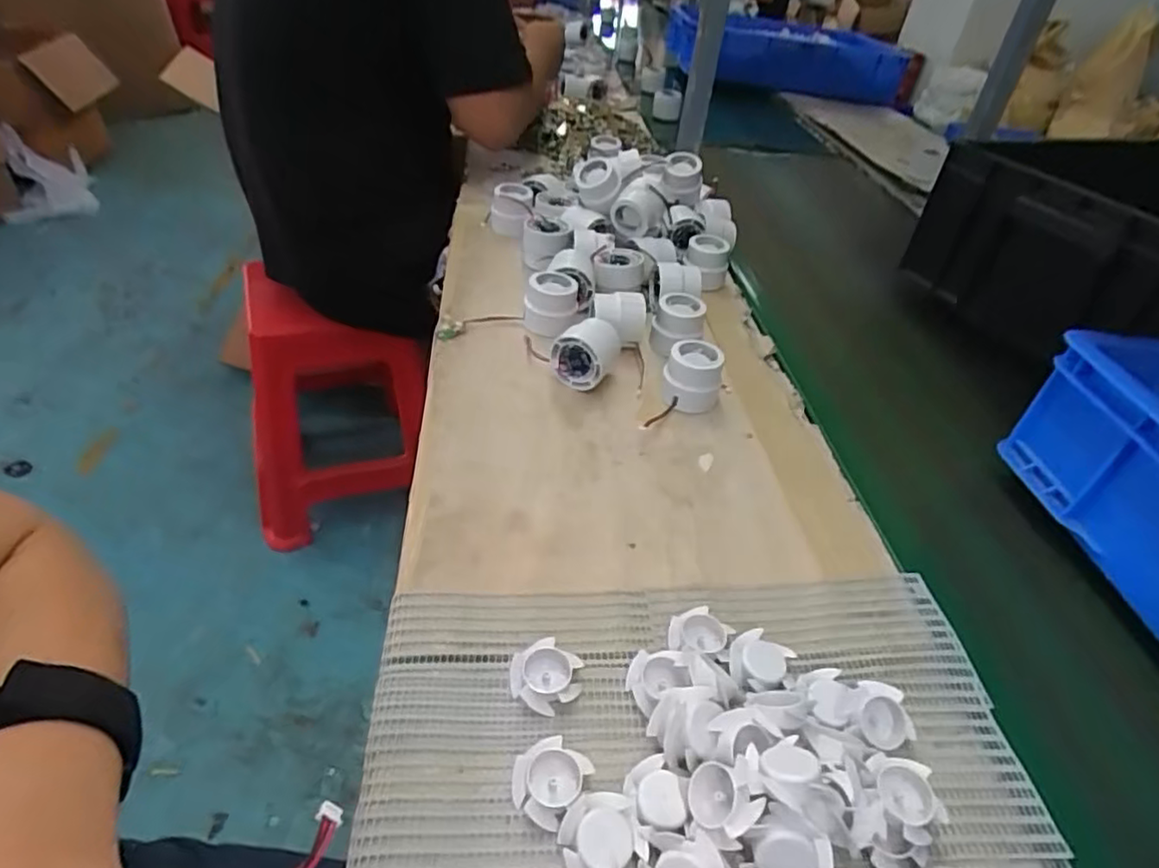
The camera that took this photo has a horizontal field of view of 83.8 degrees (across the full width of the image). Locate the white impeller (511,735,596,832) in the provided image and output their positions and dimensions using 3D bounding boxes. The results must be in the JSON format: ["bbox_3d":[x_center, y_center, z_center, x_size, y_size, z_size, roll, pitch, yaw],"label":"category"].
[{"bbox_3d":[-0.016,0.175,0.327,0.034,0.014,0.037,26,43,20],"label":"white impeller"}]

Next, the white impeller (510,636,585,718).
[{"bbox_3d":[-0.019,0.138,0.368,0.039,0.017,0.038,5,40,-4],"label":"white impeller"}]

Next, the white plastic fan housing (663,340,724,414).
[{"bbox_3d":[0.103,-0.054,0.593,0.053,0.047,0.053,11,40,3],"label":"white plastic fan housing"}]

